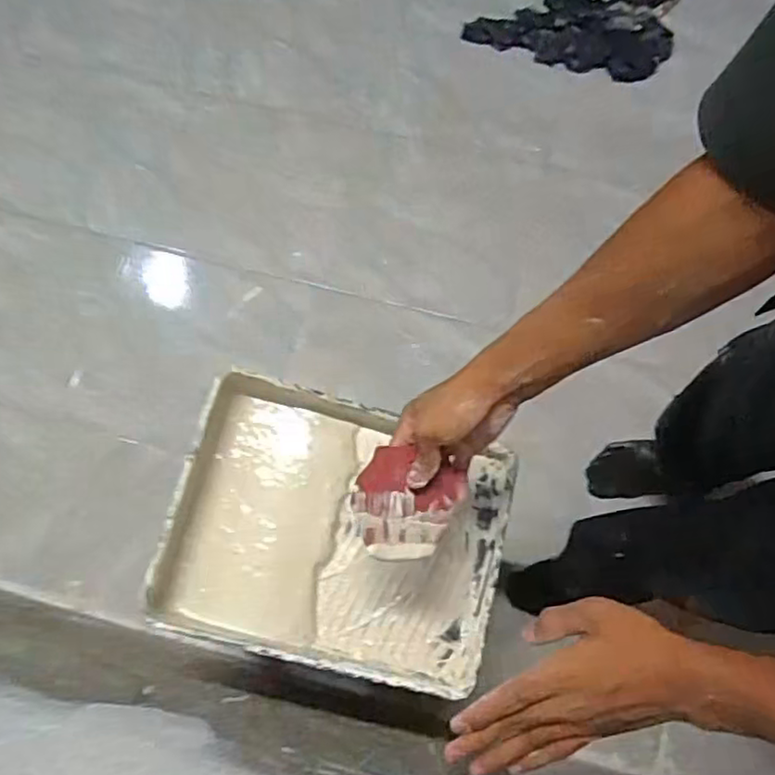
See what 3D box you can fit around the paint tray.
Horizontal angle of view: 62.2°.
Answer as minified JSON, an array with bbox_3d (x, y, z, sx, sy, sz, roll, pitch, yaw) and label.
[{"bbox_3d":[-0.049,0.156,0.708,0.349,0.089,0.276,13,75,3],"label":"paint tray"}]

